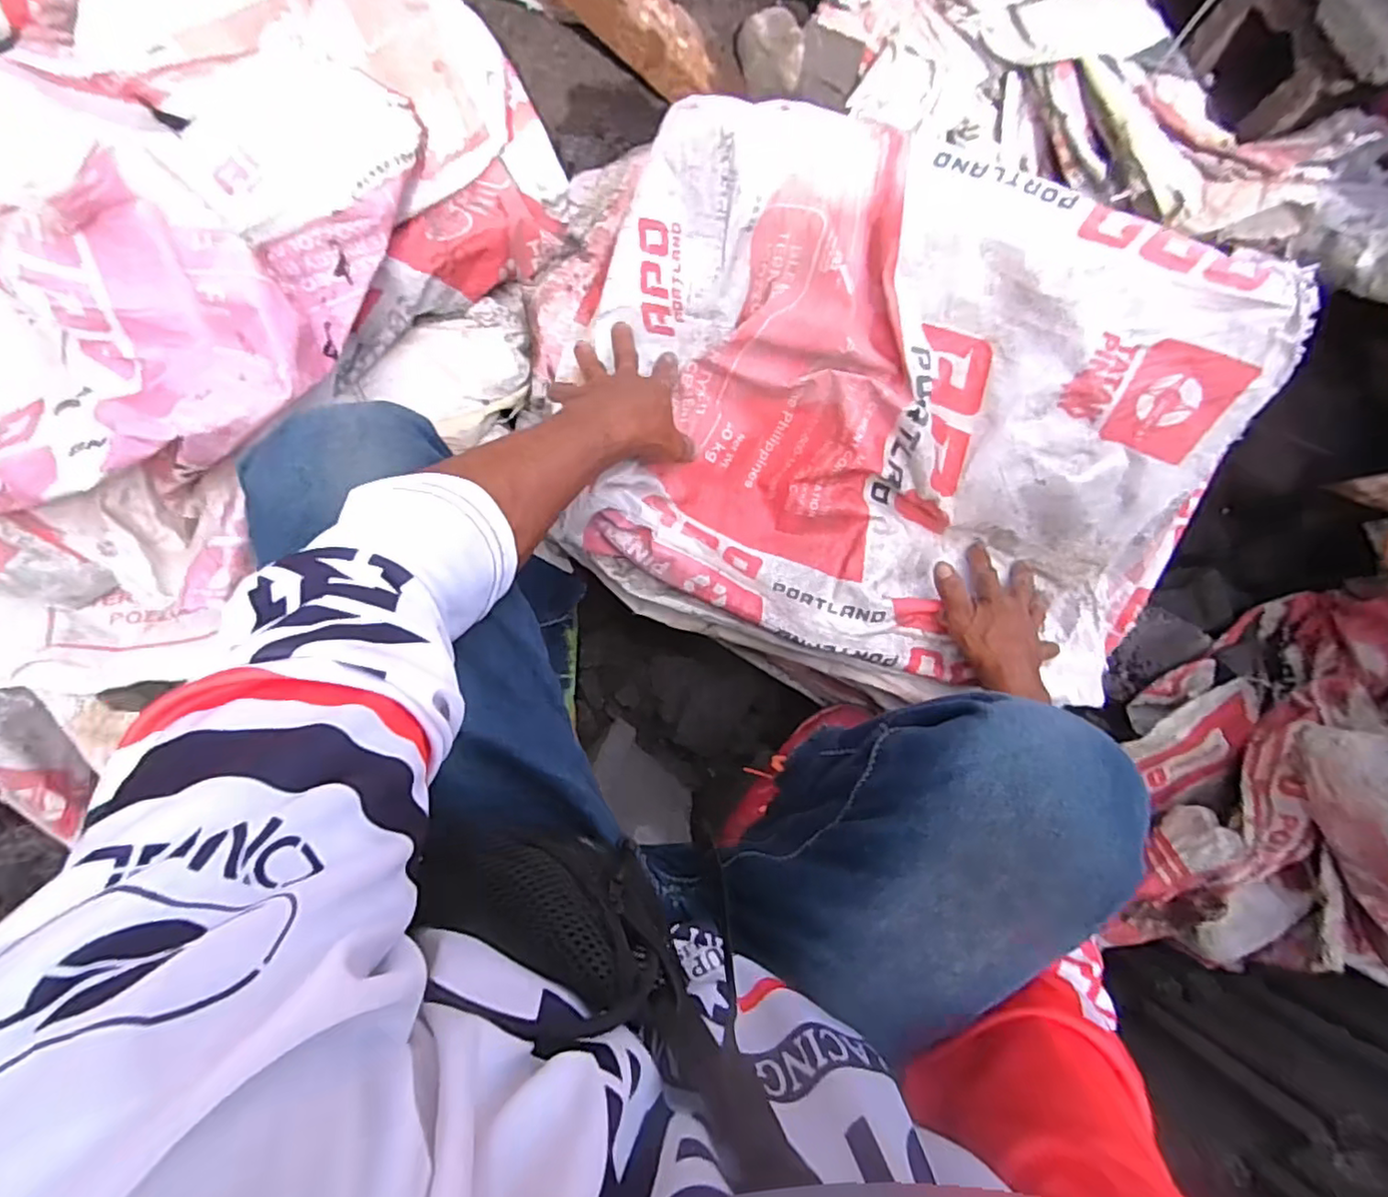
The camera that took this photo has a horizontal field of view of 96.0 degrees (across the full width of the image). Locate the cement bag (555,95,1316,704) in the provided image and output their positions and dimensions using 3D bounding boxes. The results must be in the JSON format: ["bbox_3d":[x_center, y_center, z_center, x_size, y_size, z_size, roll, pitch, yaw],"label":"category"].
[{"bbox_3d":[0.183,-0.140,0.539,0.548,0.170,0.406,18,86,-6],"label":"cement bag"}]

